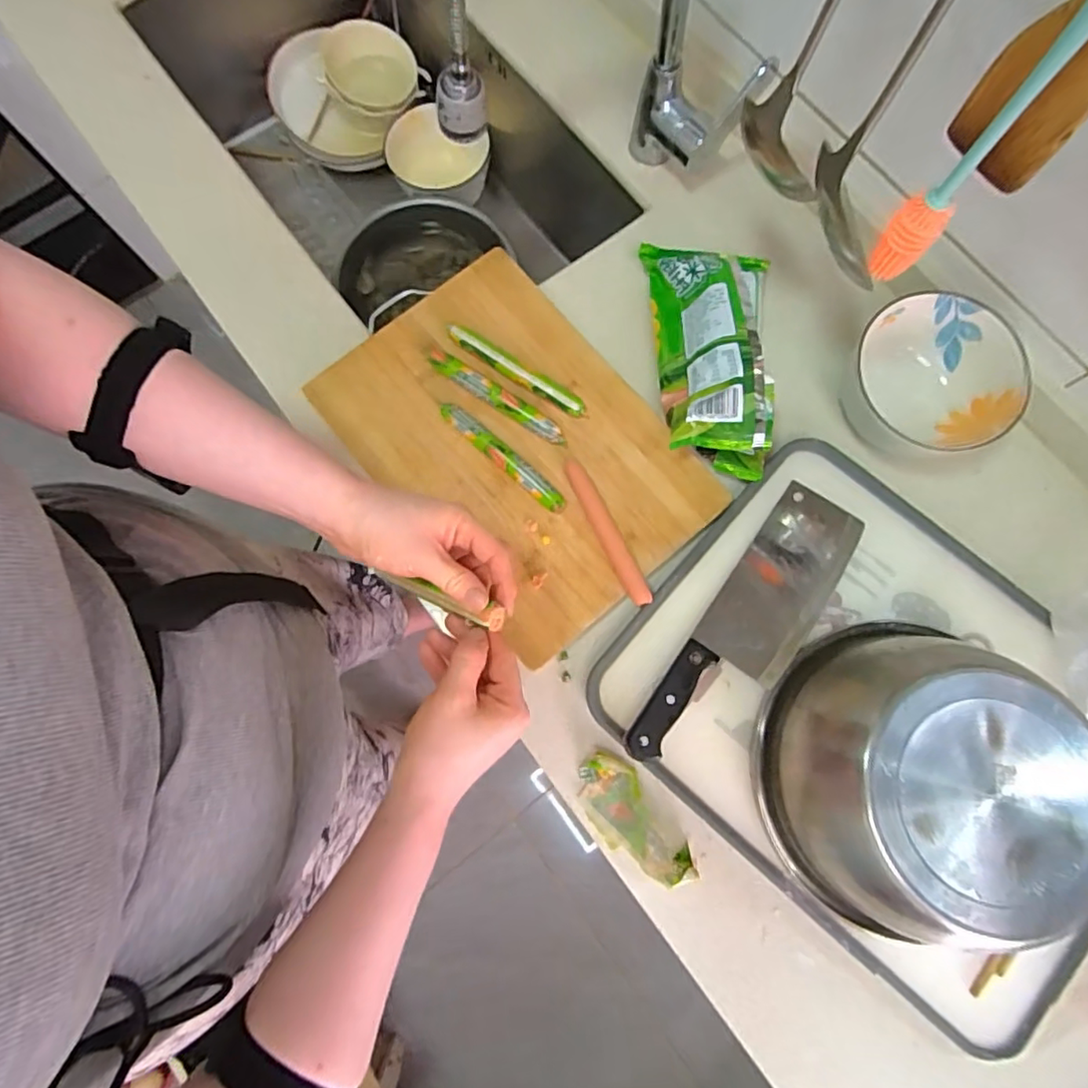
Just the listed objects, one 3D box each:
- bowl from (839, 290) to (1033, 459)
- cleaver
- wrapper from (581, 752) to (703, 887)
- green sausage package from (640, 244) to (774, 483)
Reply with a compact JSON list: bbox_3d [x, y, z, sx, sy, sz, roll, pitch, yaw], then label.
[{"bbox_3d":[0.364,-0.153,0.563,0.131,0.069,0.144,0,78,0],"label":"bowl"},{"bbox_3d":[0.186,0.077,0.530,0.083,0.027,0.288,36,80,7],"label":"cleaver"},{"bbox_3d":[0.075,0.237,0.508,0.052,0.026,0.118,-35,80,-7],"label":"wrapper"},{"bbox_3d":[0.158,-0.186,0.566,0.122,0.062,0.235,3,78,1],"label":"green sausage package"}]

